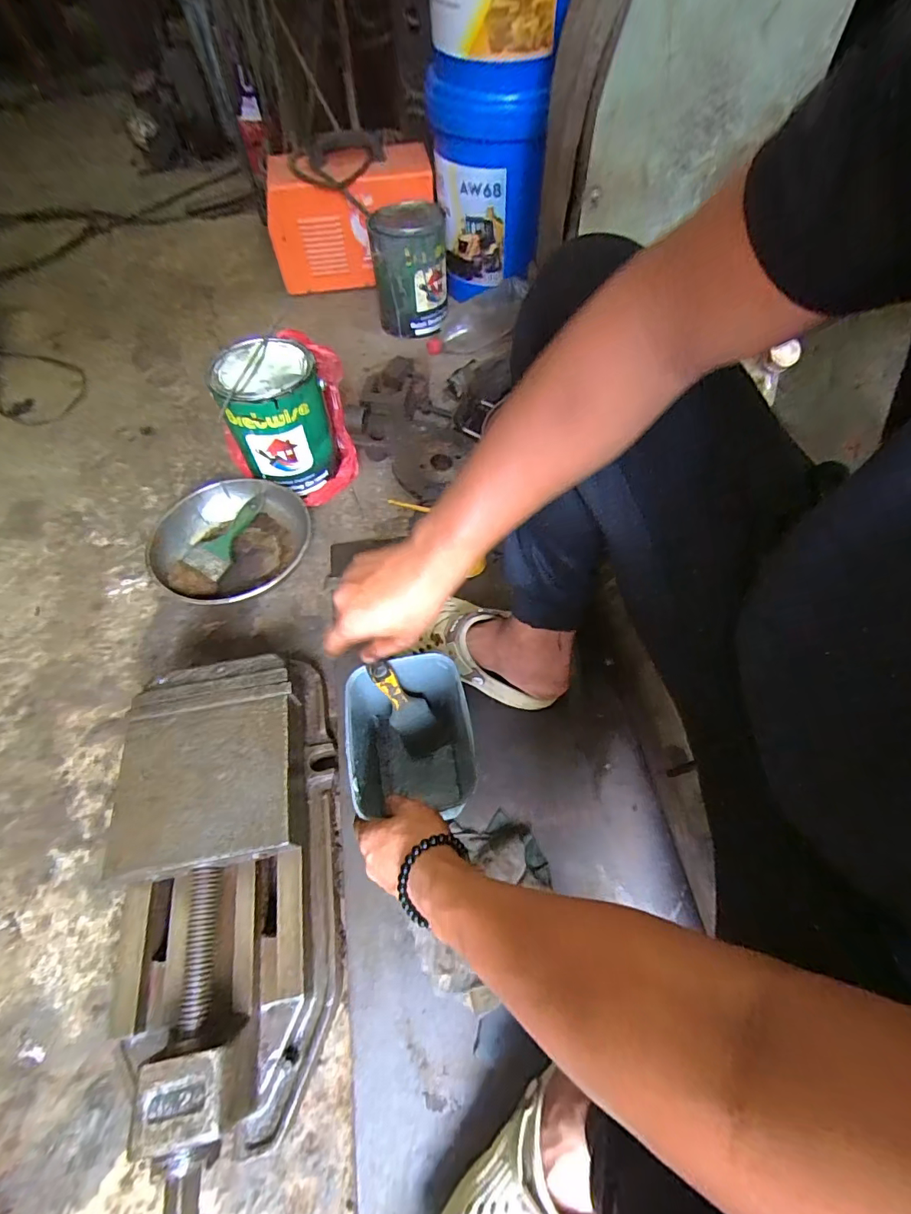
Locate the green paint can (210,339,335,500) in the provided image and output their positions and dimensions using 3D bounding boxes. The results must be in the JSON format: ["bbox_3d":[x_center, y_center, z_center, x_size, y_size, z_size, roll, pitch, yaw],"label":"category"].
[{"bbox_3d":[-0.300,-0.326,0.820,0.153,0.184,0.168,0,57,0],"label":"green paint can"}]

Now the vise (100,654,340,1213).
[{"bbox_3d":[-0.241,0.283,0.502,0.204,0.133,0.504,-8,57,-3],"label":"vise"}]

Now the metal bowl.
[{"bbox_3d":[-0.373,-0.104,0.775,0.236,0.058,0.243,-2,56,3],"label":"metal bowl"}]

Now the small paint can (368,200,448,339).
[{"bbox_3d":[-0.103,-0.769,1.081,0.161,0.231,0.147,0,57,0],"label":"small paint can"}]

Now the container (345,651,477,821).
[{"bbox_3d":[-0.046,0.162,0.540,0.125,0.172,0.147,-13,56,-5],"label":"container"}]

